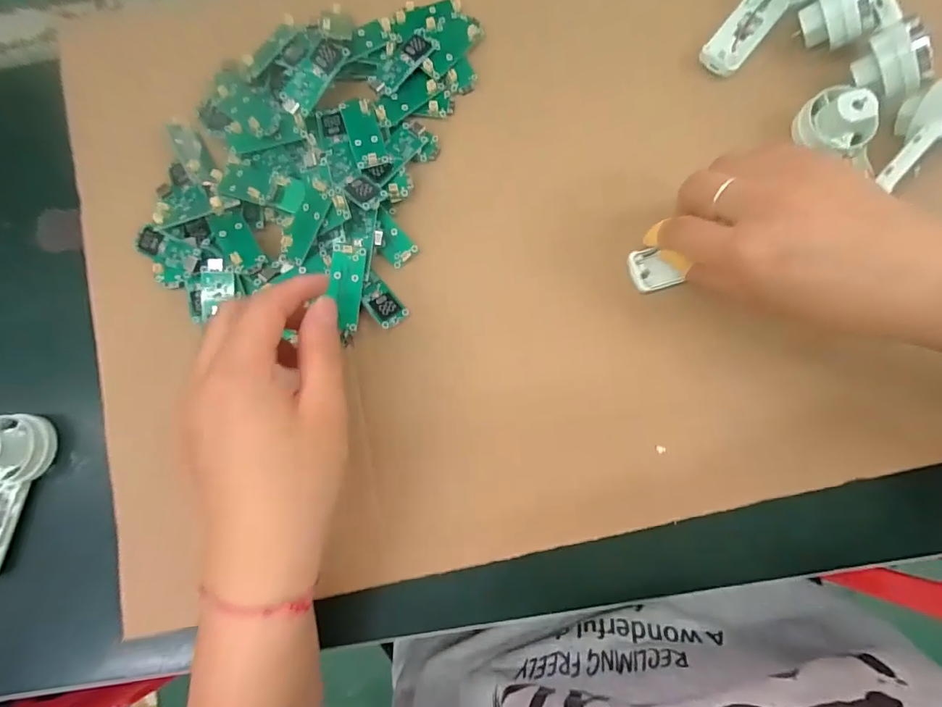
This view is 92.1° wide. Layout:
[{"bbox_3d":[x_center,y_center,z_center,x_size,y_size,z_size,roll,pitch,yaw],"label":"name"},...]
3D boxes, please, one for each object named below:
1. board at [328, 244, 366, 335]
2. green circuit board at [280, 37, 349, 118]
[{"bbox_3d":[-0.072,-0.038,0.262,0.018,0.004,0.048,7,96,-7],"label":"board"},{"bbox_3d":[-0.096,-0.167,0.274,0.019,0.005,0.048,34,91,-11],"label":"green circuit board"}]

